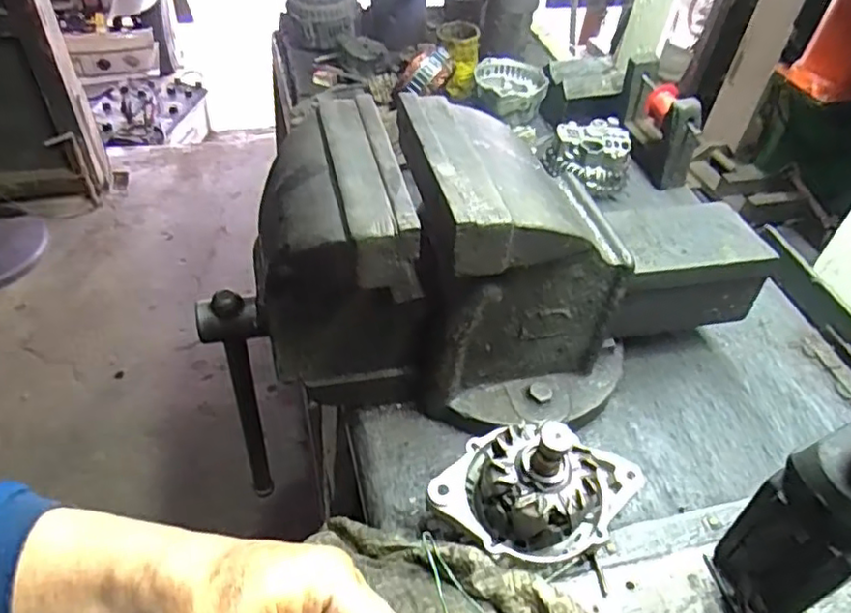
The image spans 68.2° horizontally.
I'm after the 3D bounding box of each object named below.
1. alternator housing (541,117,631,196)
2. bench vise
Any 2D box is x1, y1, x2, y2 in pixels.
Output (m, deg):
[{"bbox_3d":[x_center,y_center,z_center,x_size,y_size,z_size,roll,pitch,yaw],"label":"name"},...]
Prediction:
[{"bbox_3d":[0.246,-0.229,0.946,0.124,0.065,0.114,14,46,8],"label":"alternator housing"},{"bbox_3d":[0.075,-0.044,0.609,0.552,0.247,0.220,-13,48,-18],"label":"bench vise"}]

